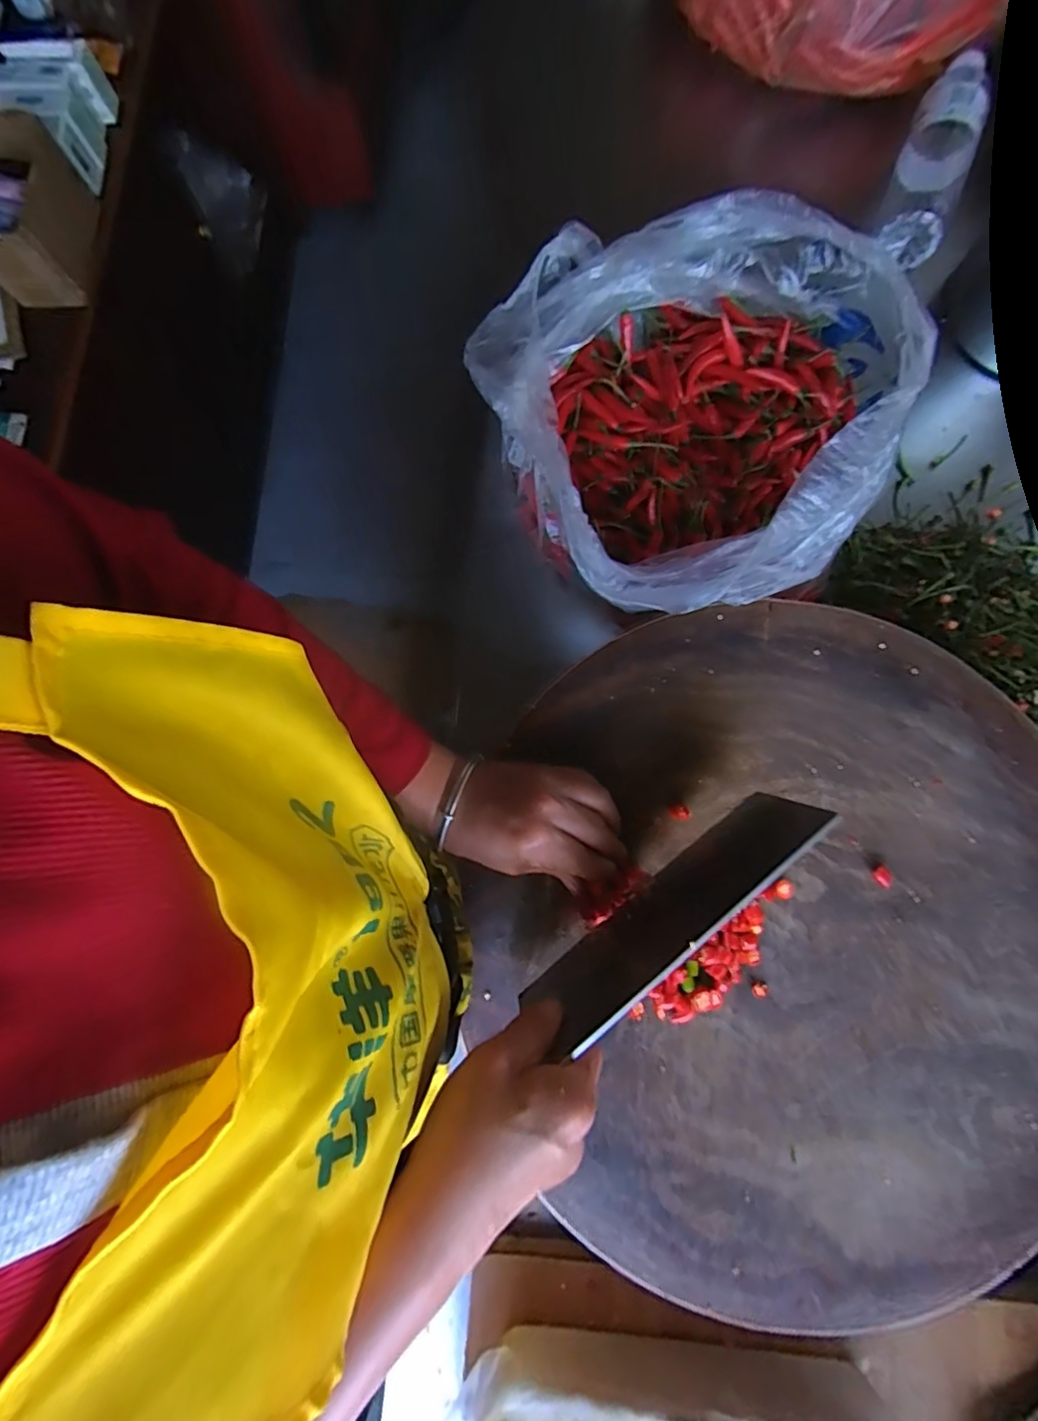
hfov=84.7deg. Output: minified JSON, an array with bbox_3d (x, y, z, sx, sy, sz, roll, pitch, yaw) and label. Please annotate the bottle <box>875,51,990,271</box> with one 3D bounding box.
[{"bbox_3d":[0.401,-0.531,0.546,0.063,0.054,0.205,19,83,5],"label":"bottle"}]

